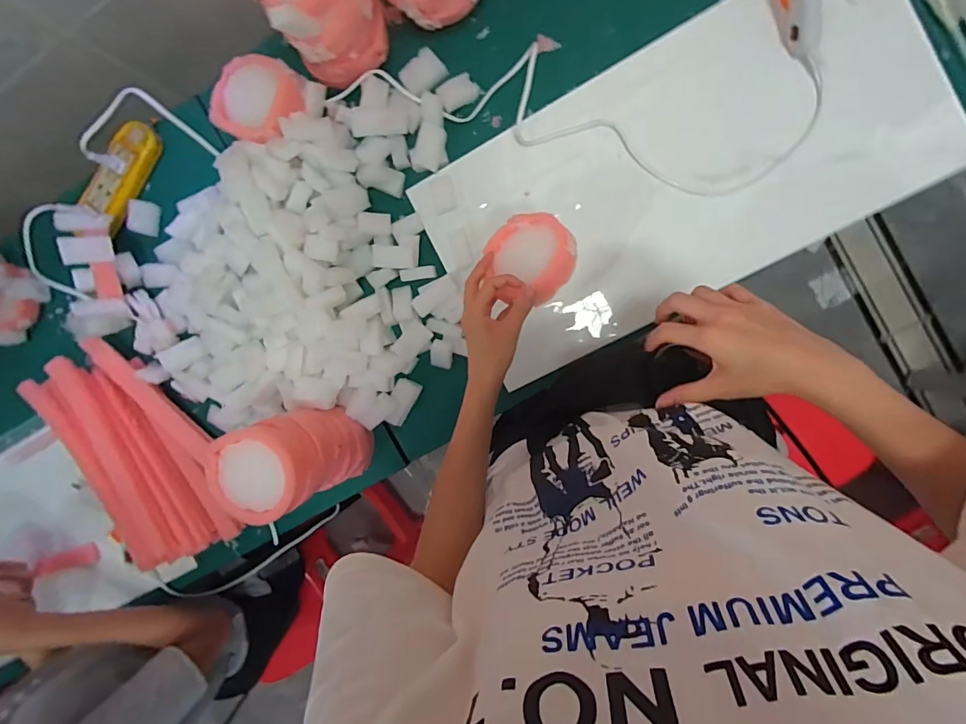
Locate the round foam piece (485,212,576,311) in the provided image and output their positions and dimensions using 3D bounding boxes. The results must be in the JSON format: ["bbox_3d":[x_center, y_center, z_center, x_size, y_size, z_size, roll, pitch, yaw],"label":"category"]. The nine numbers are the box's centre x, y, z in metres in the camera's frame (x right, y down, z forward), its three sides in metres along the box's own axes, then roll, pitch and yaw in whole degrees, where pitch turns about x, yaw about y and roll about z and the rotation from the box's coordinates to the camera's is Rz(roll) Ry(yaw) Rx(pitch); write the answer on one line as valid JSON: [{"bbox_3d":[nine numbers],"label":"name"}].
[{"bbox_3d":[0.051,-0.116,0.478,0.080,0.029,0.102,-39,54,9],"label":"round foam piece"}]

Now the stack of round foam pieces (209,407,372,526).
[{"bbox_3d":[-0.217,0.112,0.540,0.100,0.162,0.109,-22,92,10],"label":"stack of round foam pieces"}]

